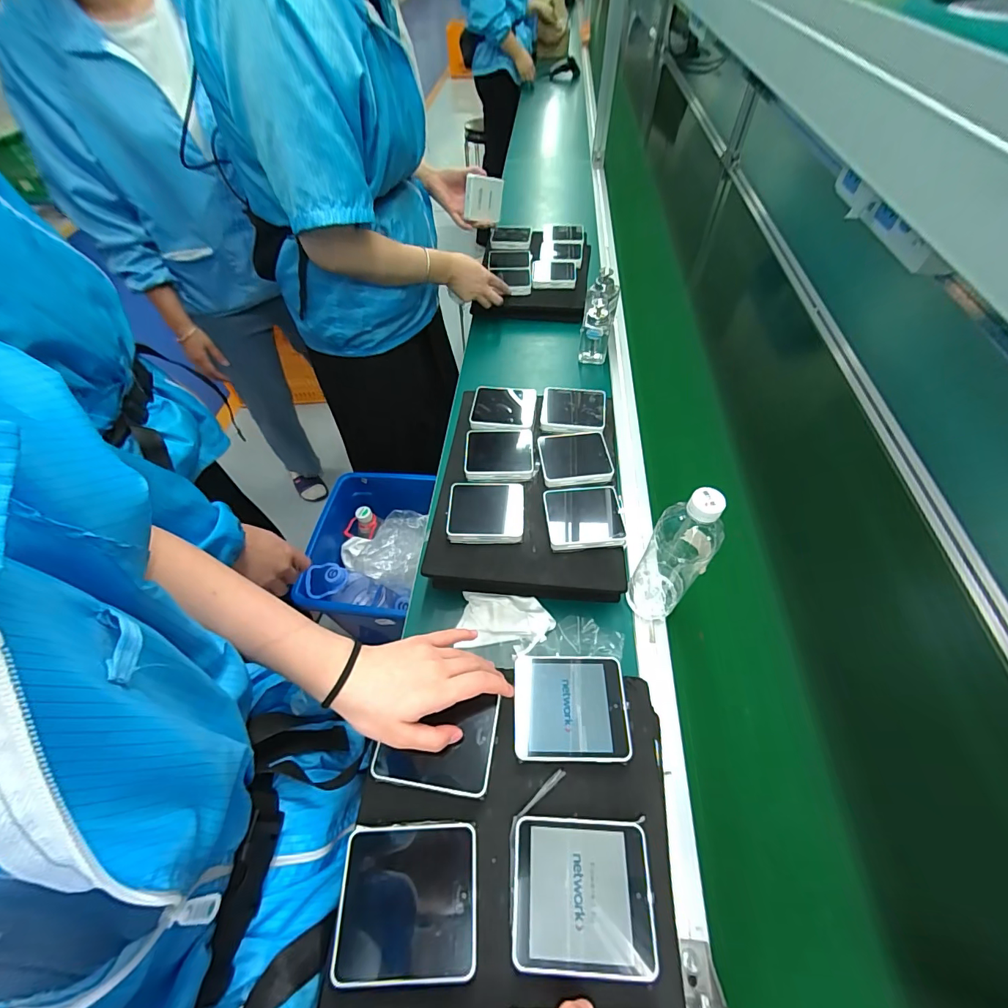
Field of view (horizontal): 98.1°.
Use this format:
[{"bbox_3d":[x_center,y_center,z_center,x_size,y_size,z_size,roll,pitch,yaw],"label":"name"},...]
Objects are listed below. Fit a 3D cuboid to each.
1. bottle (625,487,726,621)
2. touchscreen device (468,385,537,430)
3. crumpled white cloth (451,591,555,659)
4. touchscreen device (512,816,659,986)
[{"bbox_3d":[0.194,0.060,0.497,0.061,0.231,0.071,34,63,21],"label":"bottle"},{"bbox_3d":[-0.002,-0.153,0.698,0.099,0.010,0.096,5,56,4],"label":"touchscreen device"},{"bbox_3d":[0.002,0.154,0.564,0.116,0.012,0.076,3,56,3],"label":"crumpled white cloth"},{"bbox_3d":[0.056,0.283,0.320,0.097,0.019,0.085,2,56,2],"label":"touchscreen device"}]

